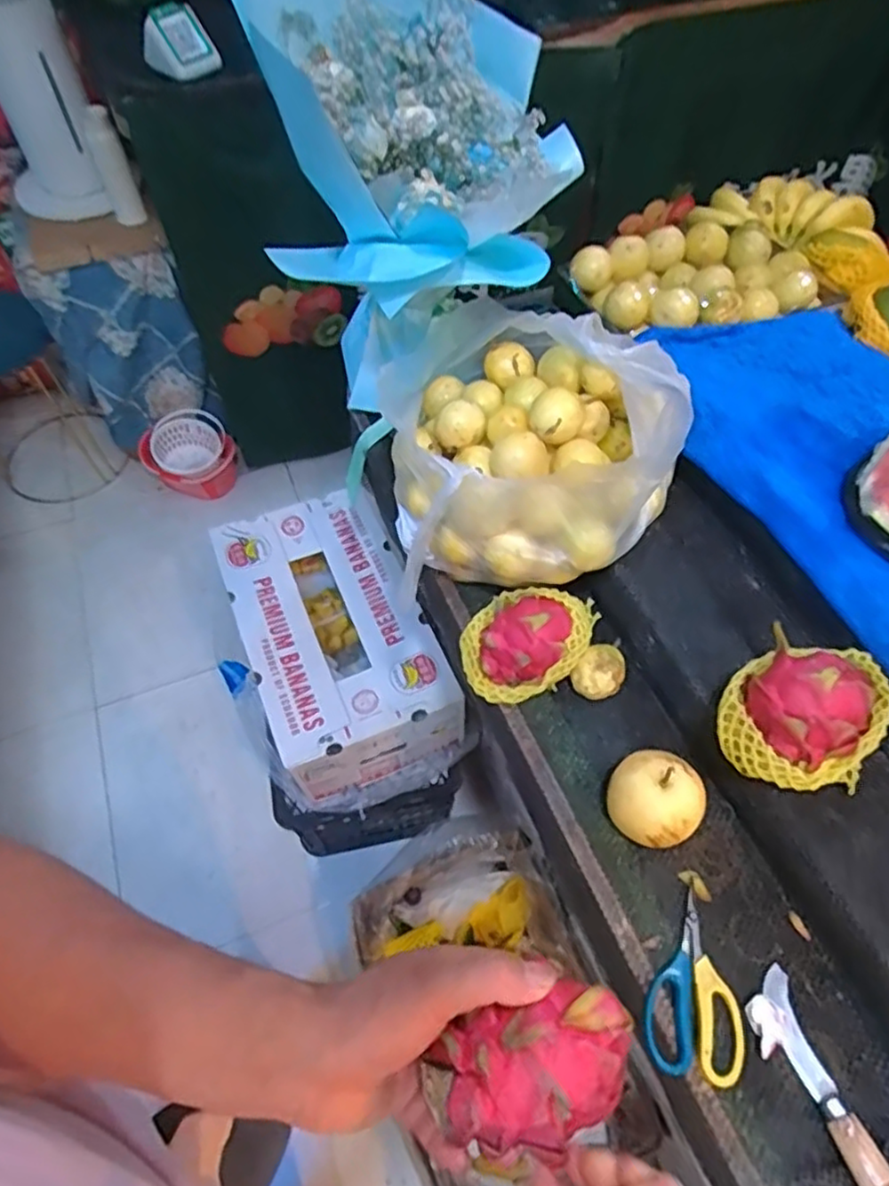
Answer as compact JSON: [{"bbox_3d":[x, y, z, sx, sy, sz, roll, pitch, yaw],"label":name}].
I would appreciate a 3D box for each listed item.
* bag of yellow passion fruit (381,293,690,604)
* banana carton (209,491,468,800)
[{"bbox_3d":[0.079,-0.153,0.654,0.259,0.226,0.252,-4,58,-3],"label":"bag of yellow passion fruit"},{"bbox_3d":[-0.201,0.084,1.232,0.292,0.186,0.515,-22,61,-13],"label":"banana carton"}]

